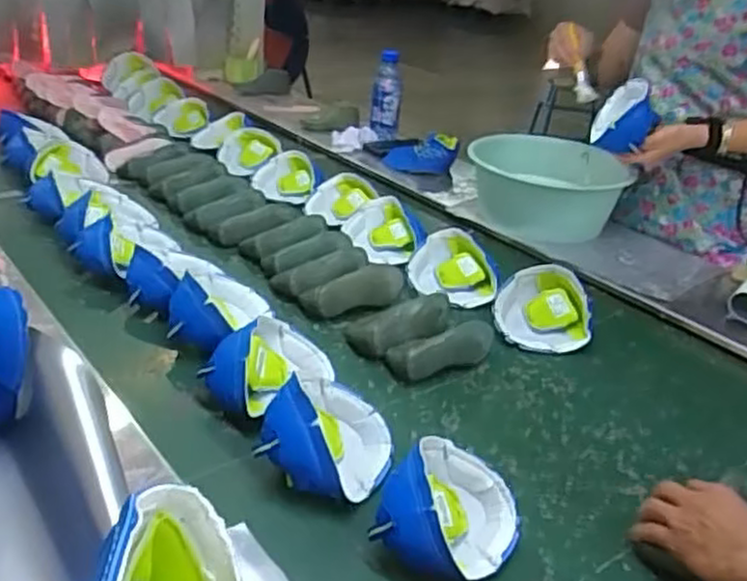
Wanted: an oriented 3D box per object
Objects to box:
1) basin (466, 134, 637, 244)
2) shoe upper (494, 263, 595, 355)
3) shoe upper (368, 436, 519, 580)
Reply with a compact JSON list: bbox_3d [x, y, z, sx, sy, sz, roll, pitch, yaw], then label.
[{"bbox_3d":[0.340,-0.212,1.456,0.300,0.115,0.263,7,28,5],"label":"basin"},{"bbox_3d":[0.250,0.021,1.064,0.134,0.072,0.106,12,29,13],"label":"shoe upper"},{"bbox_3d":[0.078,0.203,0.691,0.131,0.053,0.156,43,36,5],"label":"shoe upper"}]

